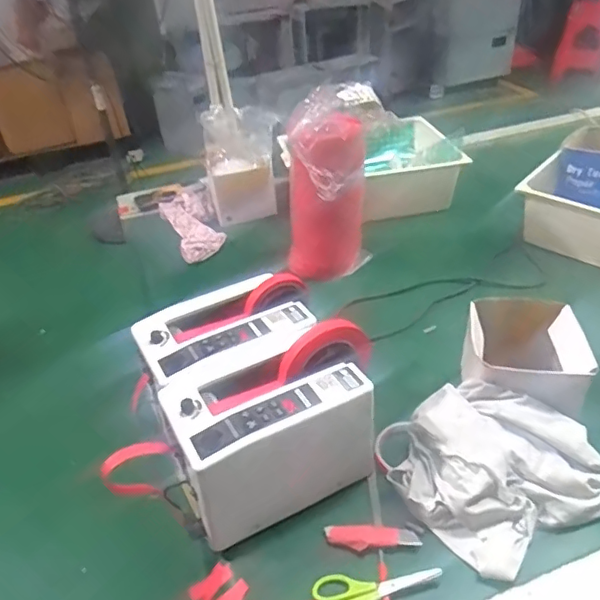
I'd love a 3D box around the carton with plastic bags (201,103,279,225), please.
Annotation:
[{"bbox_3d":[-0.124,-0.300,1.221,0.159,0.218,0.106,-10,38,-7],"label":"carton with plastic bags"}]

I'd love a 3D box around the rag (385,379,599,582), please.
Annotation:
[{"bbox_3d":[0.216,0.177,0.635,0.194,0.075,0.212,-30,44,-28],"label":"rag"}]

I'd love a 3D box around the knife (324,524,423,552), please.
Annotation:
[{"bbox_3d":[0.078,0.260,0.610,0.101,0.010,0.029,-1,38,6],"label":"knife"}]

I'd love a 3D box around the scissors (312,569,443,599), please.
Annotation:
[{"bbox_3d":[0.080,0.293,0.562,0.130,0.004,0.056,-11,38,-8],"label":"scissors"}]

